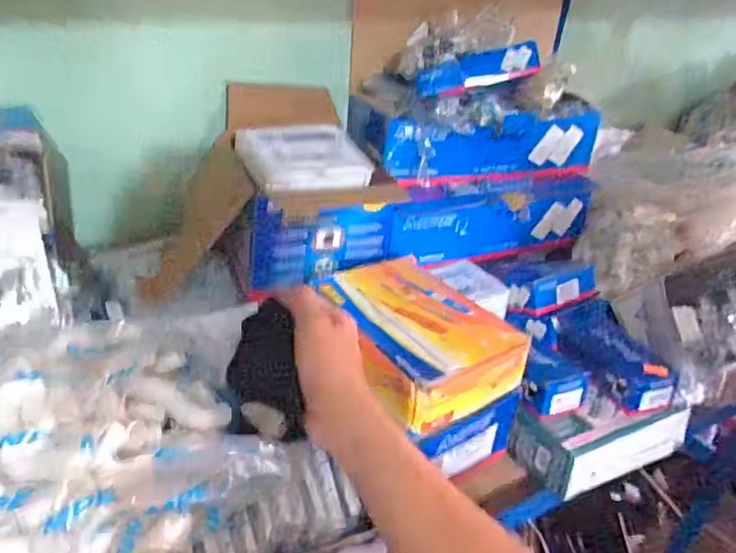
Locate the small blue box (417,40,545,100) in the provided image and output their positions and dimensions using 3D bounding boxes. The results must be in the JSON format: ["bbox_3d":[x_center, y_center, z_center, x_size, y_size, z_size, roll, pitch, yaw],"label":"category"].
[{"bbox_3d":[0.127,-0.240,0.709,0.144,0.023,0.046,-18,71,-3],"label":"small blue box"}]

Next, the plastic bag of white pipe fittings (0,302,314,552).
[{"bbox_3d":[-0.201,0.122,0.422,0.270,0.088,0.184,-22,40,-36],"label":"plastic bag of white pipe fittings"}]

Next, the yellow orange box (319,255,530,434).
[{"bbox_3d":[0.045,0.052,0.592,0.145,0.053,0.189,-15,36,-29],"label":"yellow orange box"}]

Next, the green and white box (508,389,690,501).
[{"bbox_3d":[0.238,0.155,0.599,0.169,0.056,0.074,-11,34,-23],"label":"green and white box"}]

